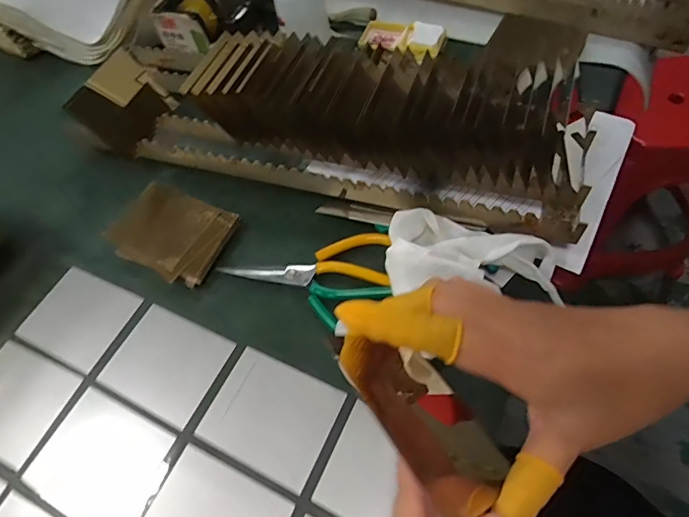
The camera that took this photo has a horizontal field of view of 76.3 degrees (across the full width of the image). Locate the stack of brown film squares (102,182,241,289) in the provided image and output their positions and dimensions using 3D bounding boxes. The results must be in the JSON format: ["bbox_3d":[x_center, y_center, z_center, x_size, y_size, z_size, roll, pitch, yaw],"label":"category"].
[{"bbox_3d":[-0.180,-0.029,0.451,0.132,0.020,0.088,24,64,20],"label":"stack of brown film squares"}]

